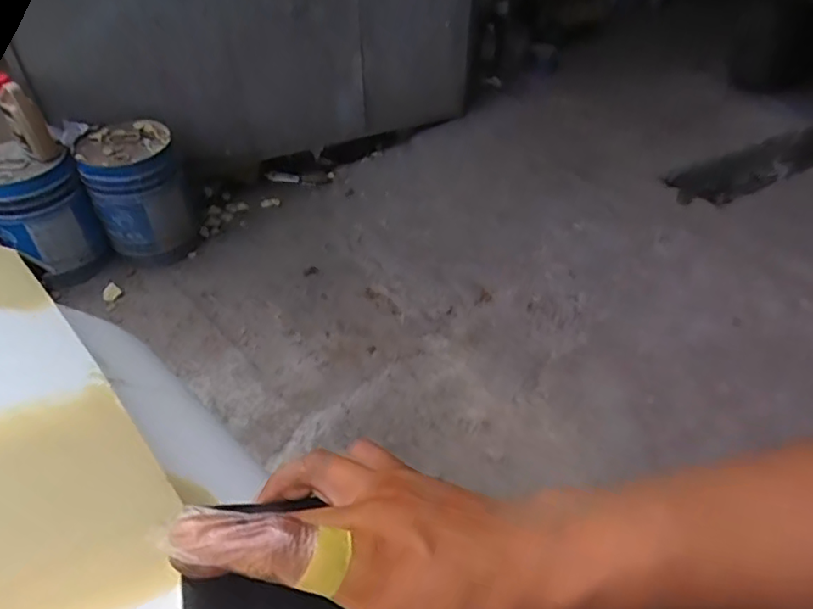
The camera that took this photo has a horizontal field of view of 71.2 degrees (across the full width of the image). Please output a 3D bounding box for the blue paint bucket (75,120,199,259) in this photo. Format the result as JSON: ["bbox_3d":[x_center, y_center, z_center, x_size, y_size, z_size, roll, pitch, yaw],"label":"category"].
[{"bbox_3d":[-0.779,-0.333,1.656,0.254,0.293,0.253,-2,46,2],"label":"blue paint bucket"}]

